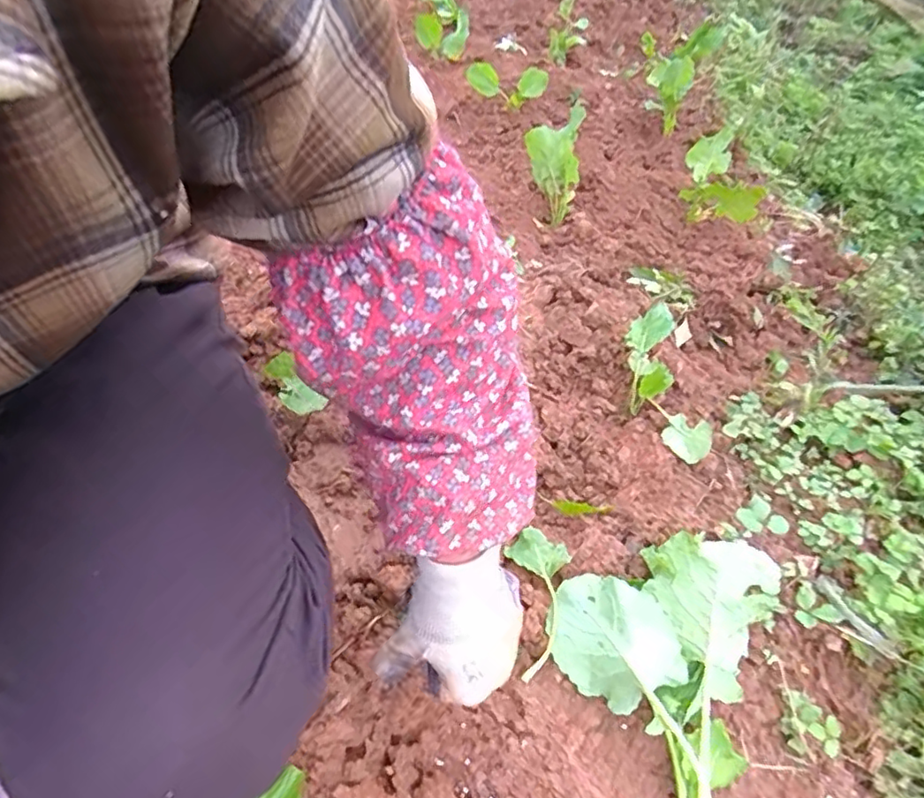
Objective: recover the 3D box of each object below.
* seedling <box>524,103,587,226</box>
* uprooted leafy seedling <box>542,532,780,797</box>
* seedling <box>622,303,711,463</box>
[{"bbox_3d":[0.155,-0.406,1.051,0.091,0.139,0.150,6,50,9],"label":"seedling"},{"bbox_3d":[0.132,0.250,0.432,0.158,0.080,0.310,9,51,11],"label":"uprooted leafy seedling"},{"bbox_3d":[0.226,-0.012,0.699,0.053,0.081,0.178,-13,73,-7],"label":"seedling"}]

